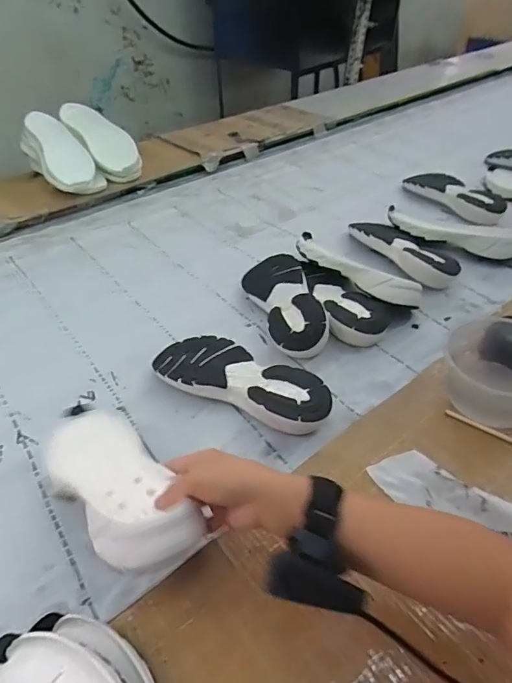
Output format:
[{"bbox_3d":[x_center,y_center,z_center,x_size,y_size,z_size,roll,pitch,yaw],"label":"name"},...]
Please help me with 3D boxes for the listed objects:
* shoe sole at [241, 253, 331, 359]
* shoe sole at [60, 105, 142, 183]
[{"bbox_3d":[0.045,-0.064,0.774,0.095,0.070,0.249,-12,43,-11],"label":"shoe sole"},{"bbox_3d":[-0.393,-0.513,1.175,0.106,0.051,0.288,-30,70,-30],"label":"shoe sole"}]

